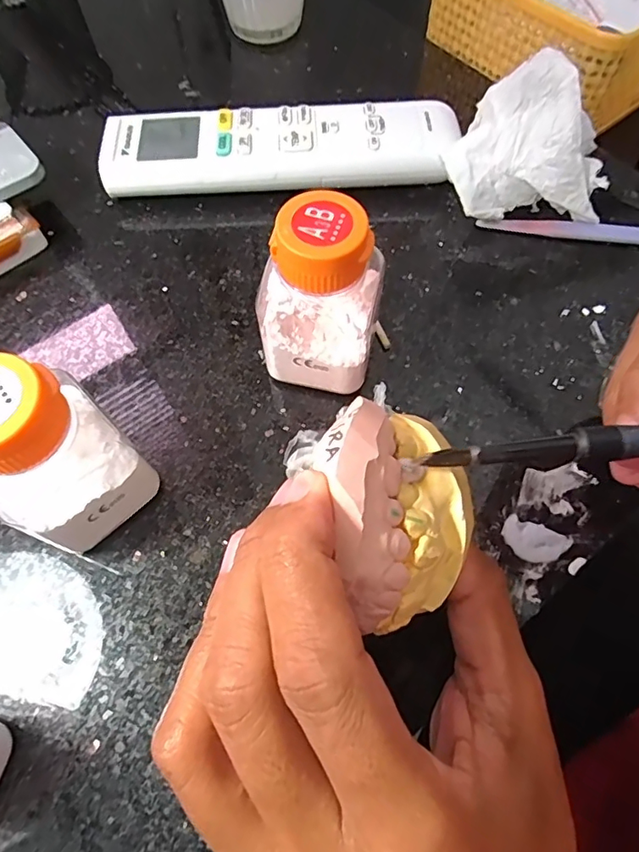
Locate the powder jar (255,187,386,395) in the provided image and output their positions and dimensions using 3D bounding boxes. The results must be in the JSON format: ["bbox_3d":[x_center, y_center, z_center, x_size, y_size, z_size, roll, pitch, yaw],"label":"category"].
[{"bbox_3d":[0.000,-0.044,0.186,0.042,0.071,0.034,10,65,5],"label":"powder jar"}]

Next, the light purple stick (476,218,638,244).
[{"bbox_3d":[0.148,-0.093,0.243,0.137,0.006,0.008,9,65,4],"label":"light purple stick"}]

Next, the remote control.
[{"bbox_3d":[-0.020,-0.137,0.255,0.170,0.025,0.055,0,65,0],"label":"remote control"}]

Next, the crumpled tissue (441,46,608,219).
[{"bbox_3d":[0.096,-0.127,0.233,0.071,0.055,0.047,1,65,0],"label":"crumpled tissue"}]

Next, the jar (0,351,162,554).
[{"bbox_3d":[-0.081,0.011,0.159,0.037,0.073,0.033,-32,69,-14],"label":"jar"}]

